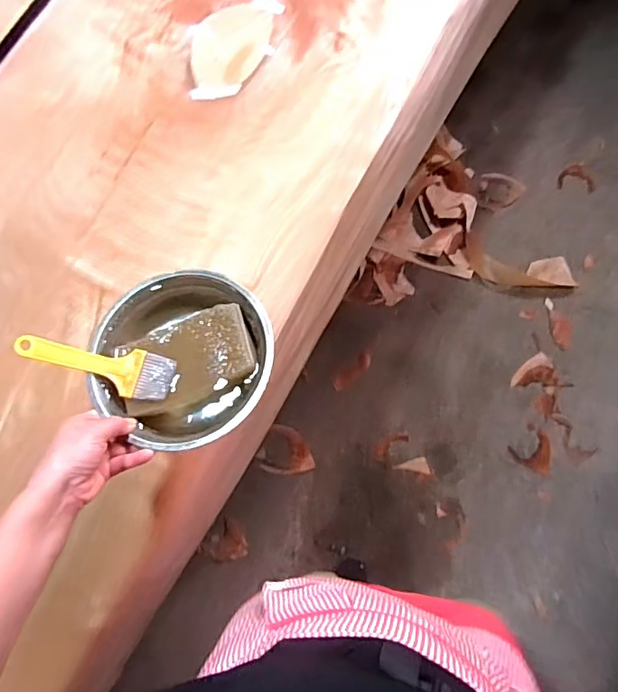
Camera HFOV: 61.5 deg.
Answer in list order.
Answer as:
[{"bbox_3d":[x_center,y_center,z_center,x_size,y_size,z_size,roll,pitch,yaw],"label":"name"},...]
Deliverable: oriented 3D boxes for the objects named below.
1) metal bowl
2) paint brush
[{"bbox_3d":[-0.129,0.012,0.543,0.180,0.052,0.185,0,75,2],"label":"metal bowl"},{"bbox_3d":[-0.218,0.018,0.532,0.163,0.014,0.047,12,73,8],"label":"paint brush"}]

